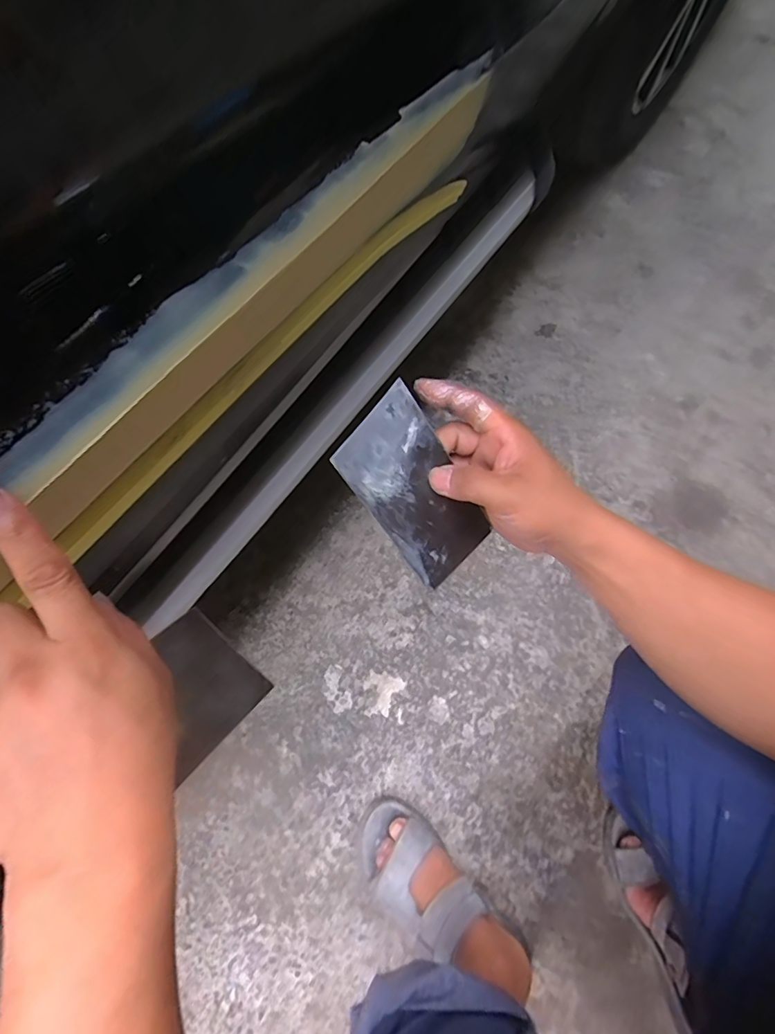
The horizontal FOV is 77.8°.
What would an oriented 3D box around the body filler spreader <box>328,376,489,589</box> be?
[{"bbox_3d":[0.022,-0.018,0.342,0.072,0.006,0.132,-43,112,-13],"label":"body filler spreader"}]

